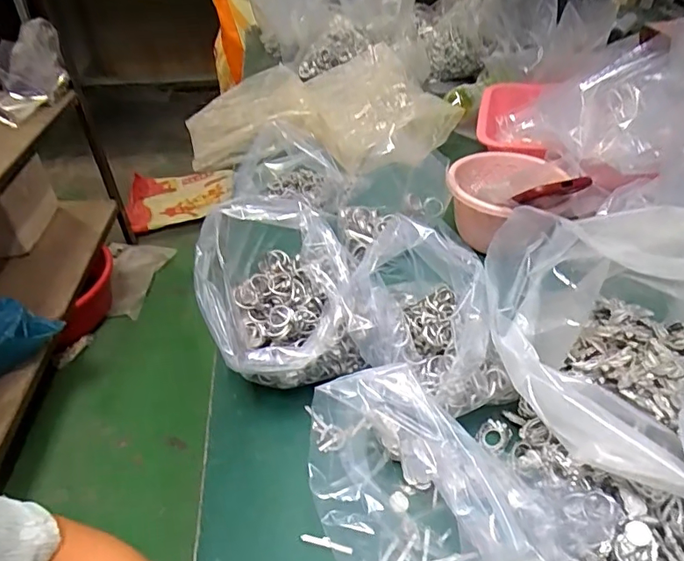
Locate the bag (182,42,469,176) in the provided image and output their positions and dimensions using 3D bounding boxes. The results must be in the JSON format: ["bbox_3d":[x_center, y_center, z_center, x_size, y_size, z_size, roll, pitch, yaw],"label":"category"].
[{"bbox_3d":[-0.043,-0.286,0.880,0.425,0.110,0.321,-10,41,-9],"label":"bag"}]

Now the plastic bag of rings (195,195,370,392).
[{"bbox_3d":[-0.055,0.009,0.451,0.127,0.143,0.148,-10,41,-9],"label":"plastic bag of rings"}]

